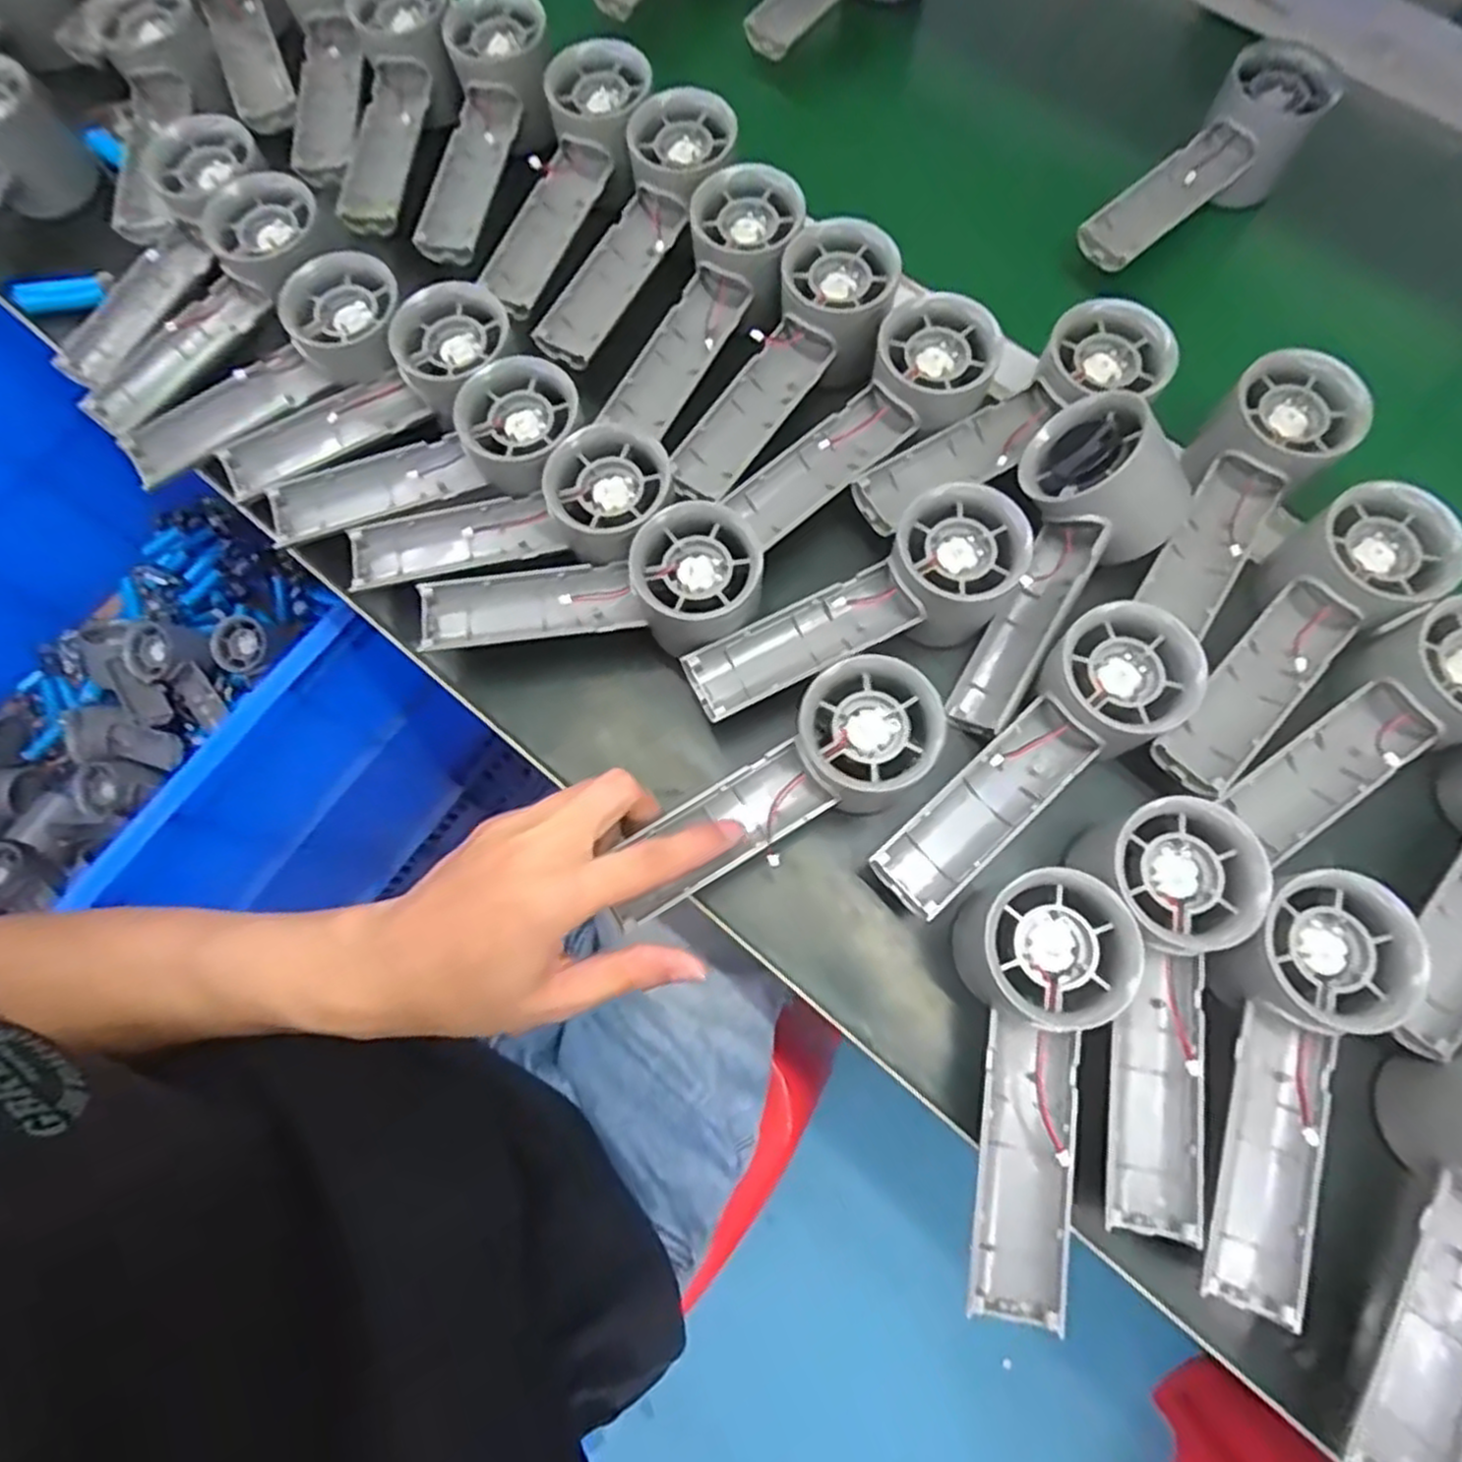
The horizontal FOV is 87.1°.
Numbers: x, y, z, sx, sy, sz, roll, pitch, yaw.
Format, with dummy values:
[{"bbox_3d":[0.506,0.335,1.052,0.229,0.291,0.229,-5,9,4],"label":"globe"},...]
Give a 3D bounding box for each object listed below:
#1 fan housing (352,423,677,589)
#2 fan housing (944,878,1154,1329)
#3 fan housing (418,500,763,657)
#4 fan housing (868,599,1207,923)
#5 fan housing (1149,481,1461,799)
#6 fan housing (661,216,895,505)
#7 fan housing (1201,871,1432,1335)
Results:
[{"bbox_3d":[-0.104,-0.097,0.363,0.158,0.026,0.058,-15,74,10],"label":"fan housing"},{"bbox_3d":[0.113,0.134,0.294,0.063,0.033,0.157,7,87,4],"label":"fan housing"},{"bbox_3d":[-0.064,-0.057,0.345,0.155,0.030,0.057,-14,74,-2],"label":"fan housing"},{"bbox_3d":[0.126,0.011,0.321,0.158,0.037,0.055,-40,77,-9],"label":"fan housing"},{"bbox_3d":[0.250,-0.036,0.348,0.054,0.041,0.153,40,92,12],"label":"fan housing"},{"bbox_3d":[0.031,-0.182,0.378,0.058,0.034,0.153,29,77,9],"label":"fan housing"},{"bbox_3d":[0.208,0.131,0.292,0.053,0.036,0.156,15,87,6],"label":"fan housing"}]

